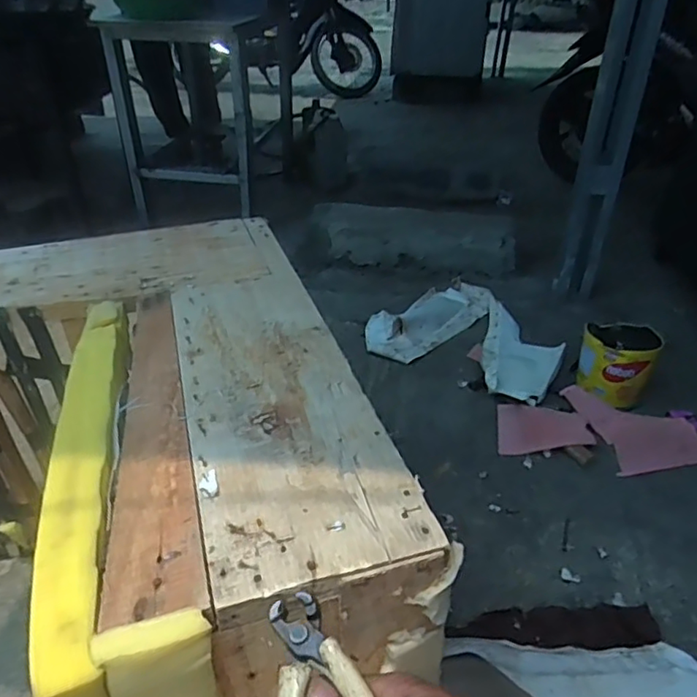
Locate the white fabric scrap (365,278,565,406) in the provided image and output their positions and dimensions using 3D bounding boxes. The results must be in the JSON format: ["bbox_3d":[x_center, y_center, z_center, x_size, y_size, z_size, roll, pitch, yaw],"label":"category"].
[{"bbox_3d":[0.341,-0.050,1.584,0.503,0.058,0.445,23,41,29],"label":"white fabric scrap"}]

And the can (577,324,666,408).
[{"bbox_3d":[0.619,0.028,1.356,0.160,0.145,0.164,21,40,26],"label":"can"}]

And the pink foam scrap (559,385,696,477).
[{"bbox_3d":[0.627,0.155,1.283,0.200,0.032,0.267,-5,35,-9],"label":"pink foam scrap"}]

